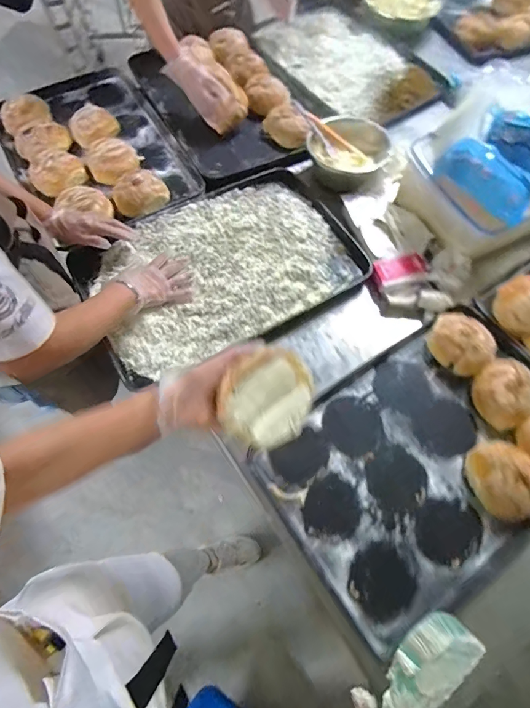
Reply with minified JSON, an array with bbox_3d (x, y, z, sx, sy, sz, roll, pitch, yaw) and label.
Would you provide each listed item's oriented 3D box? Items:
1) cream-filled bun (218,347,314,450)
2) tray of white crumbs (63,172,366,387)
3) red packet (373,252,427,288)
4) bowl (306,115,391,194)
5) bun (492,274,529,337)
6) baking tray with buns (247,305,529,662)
[{"bbox_3d":[-0.006,0.049,0.512,0.113,0.065,0.123,36,77,-25],"label":"cream-filled bun"},{"bbox_3d":[-0.089,-0.198,0.869,0.592,0.044,0.410,-29,68,-14],"label":"tray of white crumbs"},{"bbox_3d":[0.303,-0.191,0.875,0.106,0.024,0.058,-17,69,-6],"label":"red packet"},{"bbox_3d":[0.208,-0.514,0.998,0.196,0.072,0.194,0,64,-1],"label":"bowl"},{"bbox_3d":[0.533,-0.102,0.794,0.124,0.066,0.109,-37,70,-17],"label":"bun"},{"bbox_3d":[0.305,0.176,0.711,0.578,0.080,0.385,-33,69,-15],"label":"baking tray with buns"}]

